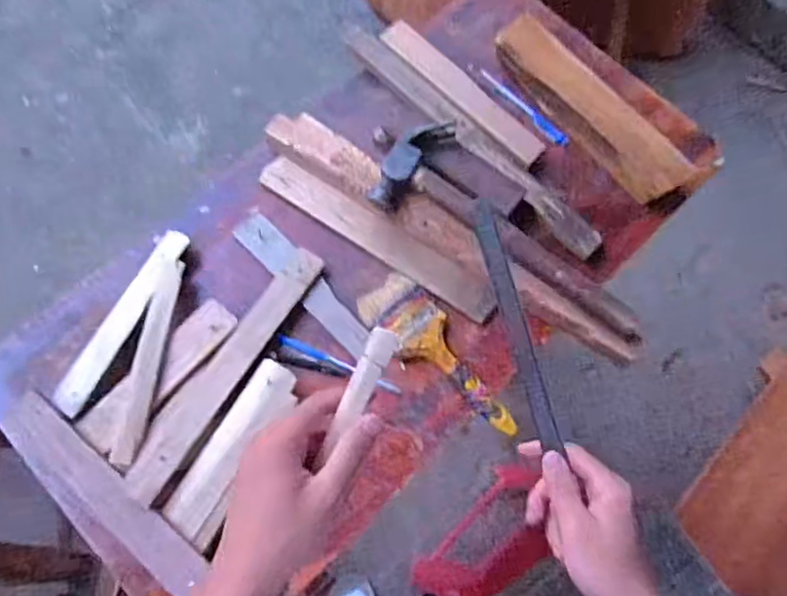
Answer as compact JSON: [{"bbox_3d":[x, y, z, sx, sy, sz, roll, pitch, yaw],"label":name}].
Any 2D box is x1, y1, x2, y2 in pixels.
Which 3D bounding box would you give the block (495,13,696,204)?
[{"bbox_3d":[0.231,-0.229,0.779,0.065,0.030,0.277,-36,76,-13],"label":"block"}]

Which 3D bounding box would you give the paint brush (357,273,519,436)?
[{"bbox_3d":[0.053,0.058,0.685,0.204,0.019,0.063,43,75,12],"label":"paint brush"}]

